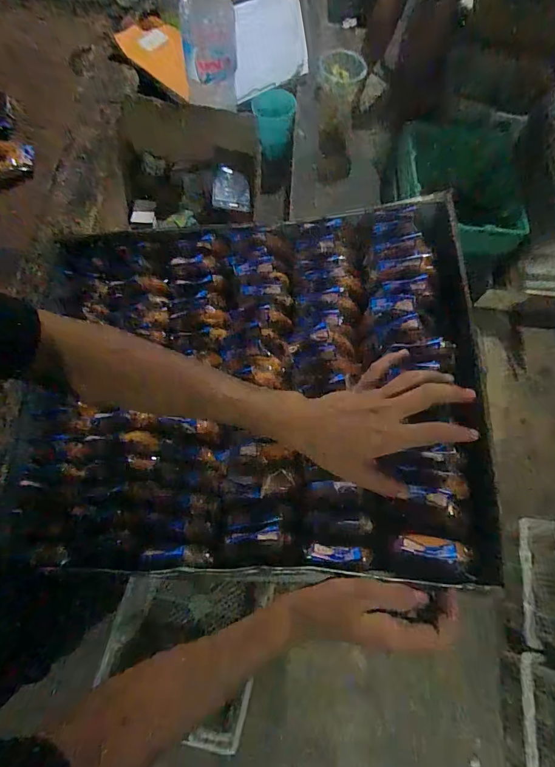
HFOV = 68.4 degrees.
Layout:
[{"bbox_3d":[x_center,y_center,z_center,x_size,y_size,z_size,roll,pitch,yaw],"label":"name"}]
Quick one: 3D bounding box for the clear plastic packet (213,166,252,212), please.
[{"bbox_3d":[-0.080,-0.338,0.707,0.063,0.036,0.068,-2,71,-3],"label":"clear plastic packet"}]

